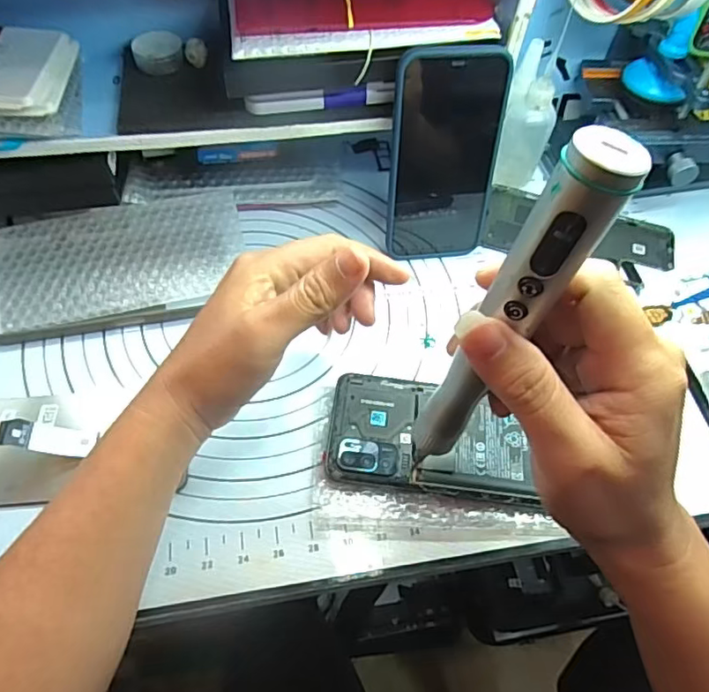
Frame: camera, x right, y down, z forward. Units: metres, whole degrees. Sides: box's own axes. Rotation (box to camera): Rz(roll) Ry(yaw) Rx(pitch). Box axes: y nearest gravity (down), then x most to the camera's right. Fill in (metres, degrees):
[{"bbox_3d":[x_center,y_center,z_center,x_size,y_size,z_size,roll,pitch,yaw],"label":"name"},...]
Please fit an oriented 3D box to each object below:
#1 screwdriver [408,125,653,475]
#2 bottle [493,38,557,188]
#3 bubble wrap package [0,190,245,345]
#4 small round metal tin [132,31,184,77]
[{"bbox_3d":[0.057,-0.004,0.228,0.025,0.172,0.021,-3,55,-14],"label":"screwdriver"},{"bbox_3d":[0.142,-0.183,0.470,0.039,0.105,0.043,18,57,8],"label":"bottle"},{"bbox_3d":[-0.169,-0.060,0.414,0.171,0.025,0.097,-8,57,-9],"label":"bubble wrap package"},{"bbox_3d":[-0.139,-0.208,0.404,0.034,0.015,0.030,-18,60,-15],"label":"small round metal tin"}]

